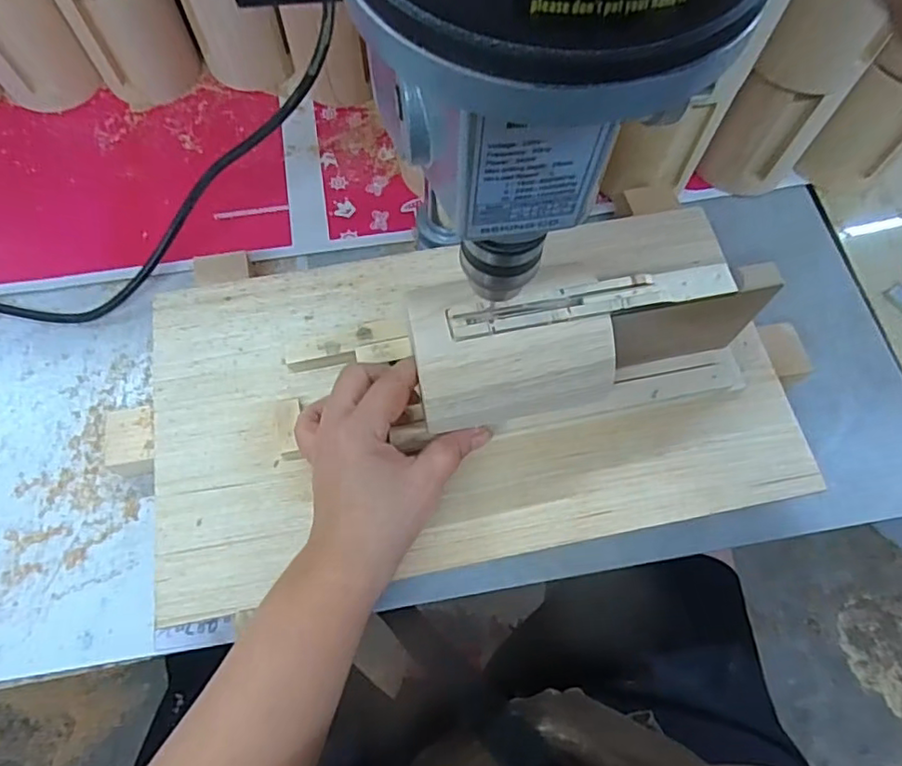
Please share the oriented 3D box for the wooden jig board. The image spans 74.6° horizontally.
[{"bbox_3d":[0.011,0.000,0.367,0.381,0.021,0.208,-10,68,-4],"label":"wooden jig board"}]

